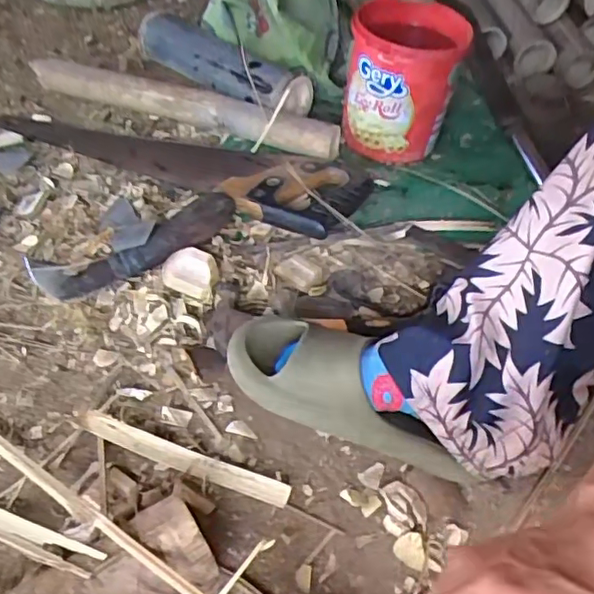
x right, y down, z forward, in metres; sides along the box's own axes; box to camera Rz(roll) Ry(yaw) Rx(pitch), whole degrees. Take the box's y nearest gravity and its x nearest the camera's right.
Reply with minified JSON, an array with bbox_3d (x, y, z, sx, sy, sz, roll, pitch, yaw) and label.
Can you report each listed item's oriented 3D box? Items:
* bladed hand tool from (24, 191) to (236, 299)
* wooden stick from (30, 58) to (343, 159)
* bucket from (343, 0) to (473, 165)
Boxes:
[{"bbox_3d":[-0.169,-0.061,0.641,0.220,0.043,0.080,-23,56,-20],"label":"bladed hand tool"},{"bbox_3d":[-0.152,-0.256,0.795,0.432,0.039,0.044,17,52,11],"label":"wooden stick"},{"bbox_3d":[0.137,-0.274,0.772,0.120,0.164,0.133,21,53,14],"label":"bucket"}]

